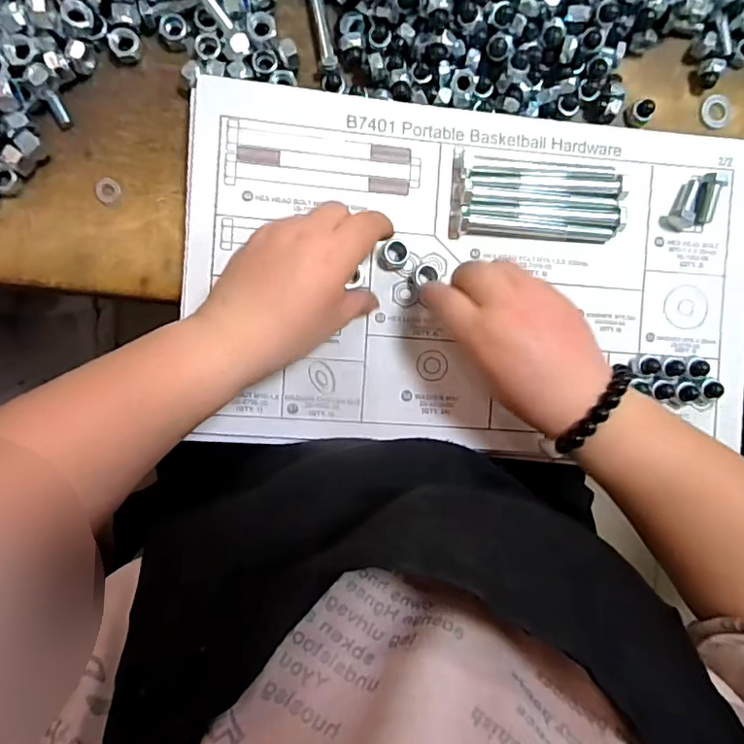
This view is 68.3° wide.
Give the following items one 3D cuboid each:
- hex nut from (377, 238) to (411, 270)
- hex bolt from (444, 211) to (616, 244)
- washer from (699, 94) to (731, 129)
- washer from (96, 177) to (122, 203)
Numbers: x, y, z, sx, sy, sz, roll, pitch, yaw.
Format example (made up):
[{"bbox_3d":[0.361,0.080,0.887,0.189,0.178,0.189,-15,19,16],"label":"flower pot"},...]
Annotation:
[{"bbox_3d":[0.015,-0.076,0.358,0.023,0.008,0.018,-45,95,-1],"label":"hex nut"},{"bbox_3d":[0.107,-0.093,0.362,0.110,0.015,0.015,4,93,-5],"label":"hex bolt"},{"bbox_3d":[0.249,-0.188,0.394,0.024,0.004,0.025,0,93,-5],"label":"washer"},{"bbox_3d":[-0.175,-0.120,0.361,0.015,0.004,0.017,-41,95,-1],"label":"washer"}]

